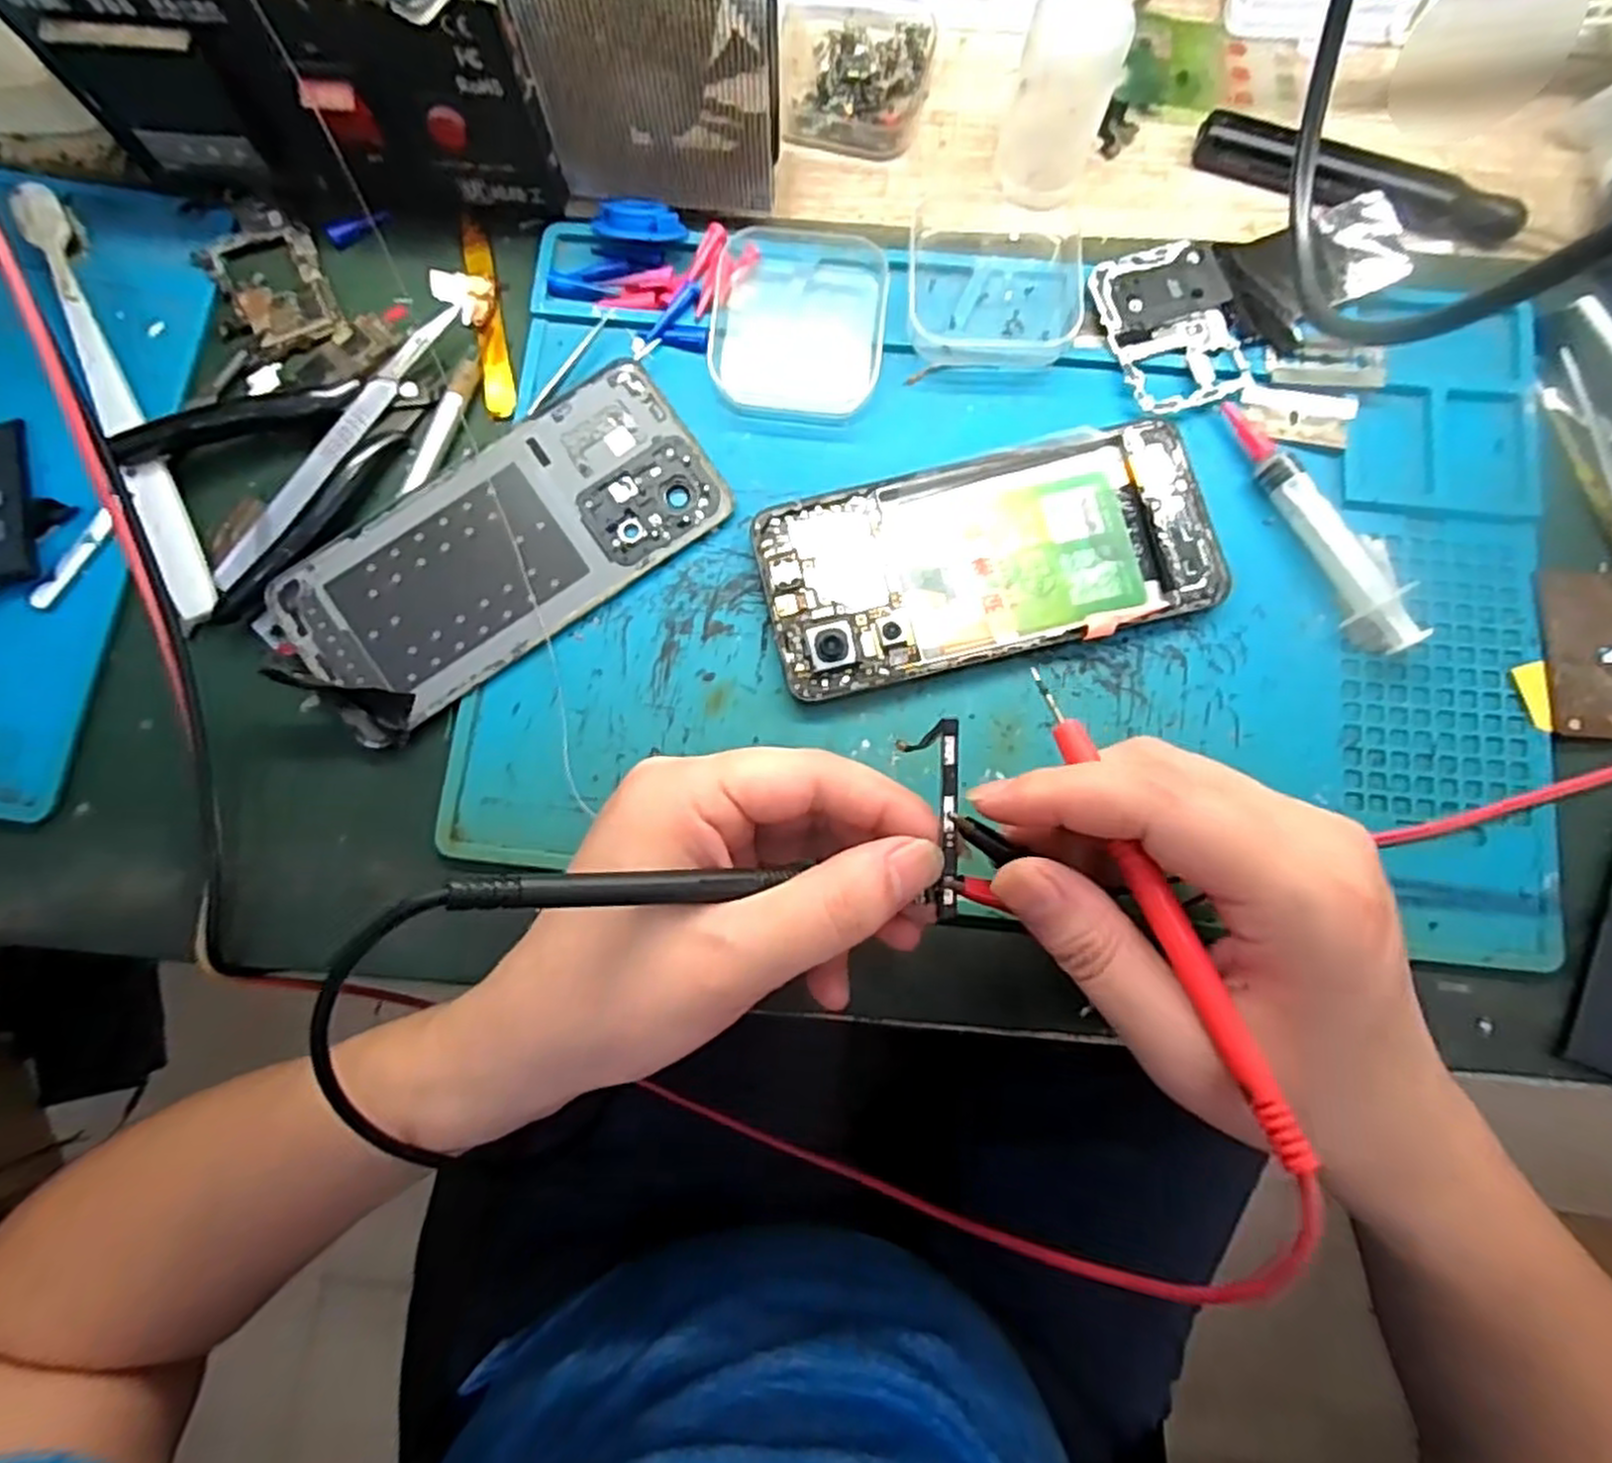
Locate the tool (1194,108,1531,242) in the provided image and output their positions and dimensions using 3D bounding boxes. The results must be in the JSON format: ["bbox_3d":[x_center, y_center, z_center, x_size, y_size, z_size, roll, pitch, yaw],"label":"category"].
[{"bbox_3d":[0.217,-0.218,0.308,0.124,0.017,0.017,19,83,3],"label":"tool"}]

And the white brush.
[{"bbox_3d":[-0.256,-0.123,0.289,0.013,0.017,0.177,-26,82,-3],"label":"white brush"}]

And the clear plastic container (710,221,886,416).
[{"bbox_3d":[-0.002,-0.155,0.296,0.063,0.018,0.074,4,82,1],"label":"clear plastic container"}]

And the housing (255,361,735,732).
[{"bbox_3d":[-0.108,-0.066,0.280,0.159,0.009,0.071,-36,83,-4],"label":"housing"}]

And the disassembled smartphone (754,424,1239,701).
[{"bbox_3d":[0.065,-0.061,0.278,0.157,0.008,0.072,-14,82,-1],"label":"disassembled smartphone"}]

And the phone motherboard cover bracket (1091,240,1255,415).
[{"bbox_3d":[0.138,-0.152,0.290,0.049,0.004,0.064,-15,82,-1],"label":"phone motherboard cover bracket"}]

